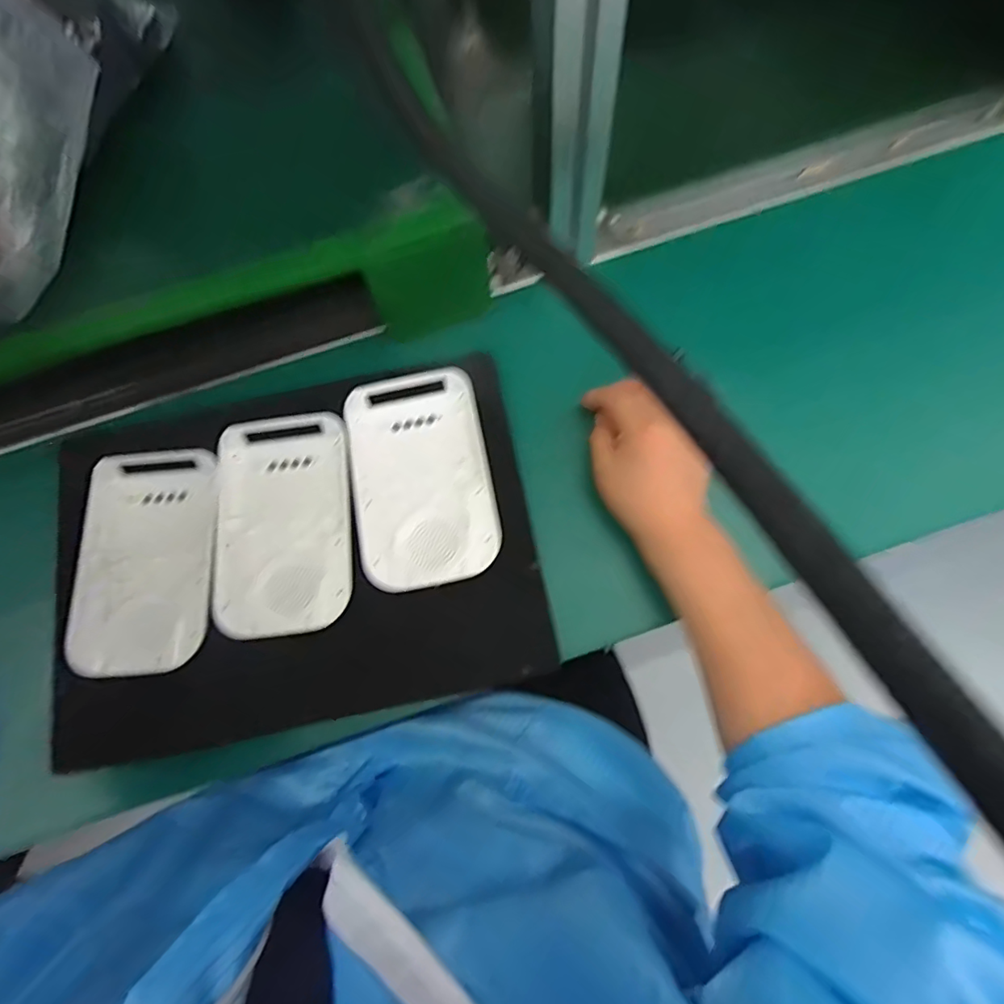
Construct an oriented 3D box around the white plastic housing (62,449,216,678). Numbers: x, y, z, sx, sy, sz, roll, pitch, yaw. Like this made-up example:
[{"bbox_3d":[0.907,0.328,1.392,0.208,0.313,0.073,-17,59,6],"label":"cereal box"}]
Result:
[{"bbox_3d":[-0.259,0.042,0.407,0.100,0.023,0.158,-4,69,3],"label":"white plastic housing"}]

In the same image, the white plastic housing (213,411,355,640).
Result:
[{"bbox_3d":[-0.159,0.013,0.409,0.100,0.012,0.159,-8,73,-1],"label":"white plastic housing"}]

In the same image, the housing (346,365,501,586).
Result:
[{"bbox_3d":[-0.059,-0.019,0.425,0.099,0.030,0.163,-11,73,-2],"label":"housing"}]

